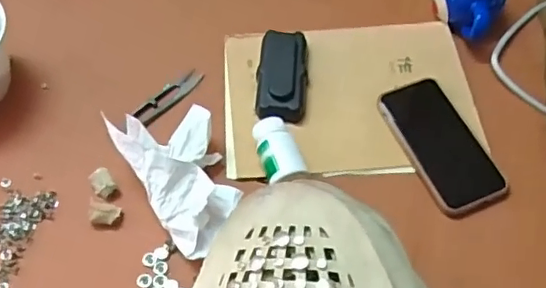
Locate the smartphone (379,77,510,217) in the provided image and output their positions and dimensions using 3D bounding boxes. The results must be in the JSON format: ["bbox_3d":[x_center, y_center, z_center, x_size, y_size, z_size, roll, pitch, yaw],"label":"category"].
[{"bbox_3d":[0.168,-0.002,0.564,0.071,0.013,0.145,-21,63,-13],"label":"smartphone"}]

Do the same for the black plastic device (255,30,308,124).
[{"bbox_3d":[0.011,-0.072,0.600,0.051,0.022,0.107,4,60,0],"label":"black plastic device"}]

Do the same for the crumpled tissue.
[{"bbox_3d":[-0.079,0.023,0.526,0.089,0.063,0.148,-31,66,-18],"label":"crumpled tissue"}]

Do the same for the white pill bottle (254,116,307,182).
[{"bbox_3d":[0.003,0.008,0.540,0.034,0.037,0.071,-16,62,-11],"label":"white pill bottle"}]

